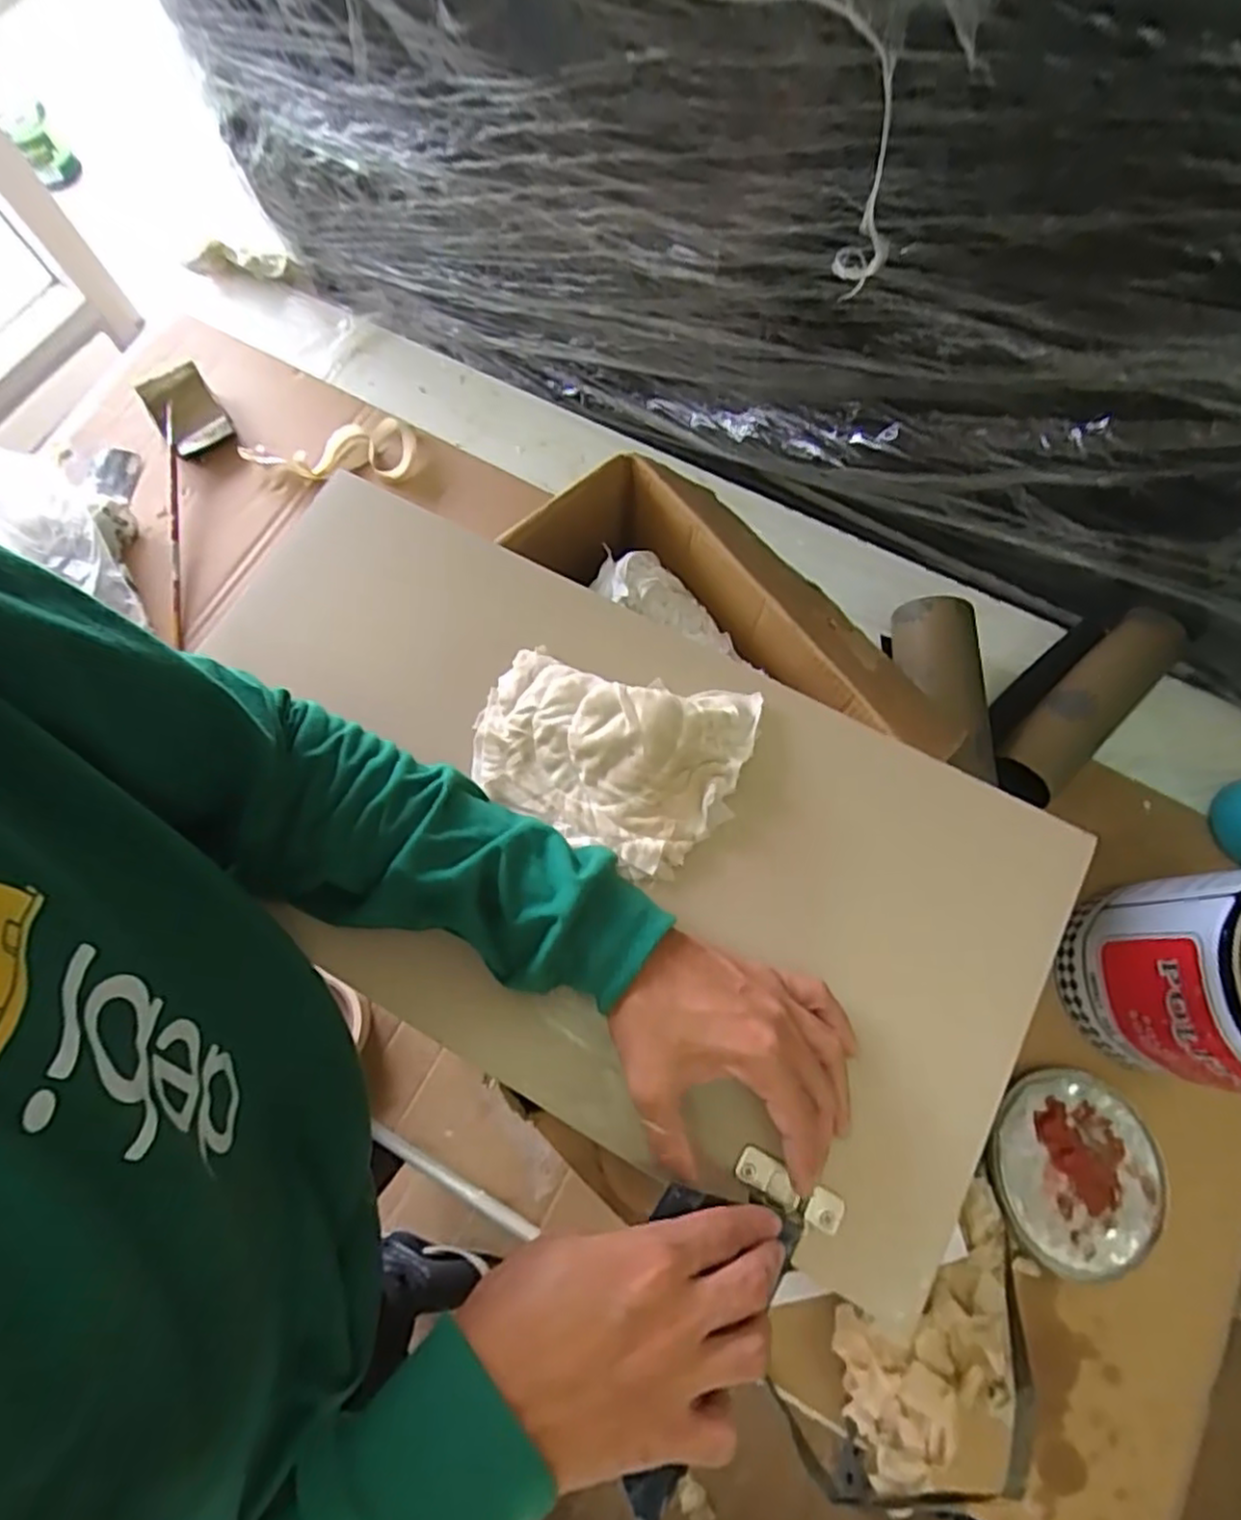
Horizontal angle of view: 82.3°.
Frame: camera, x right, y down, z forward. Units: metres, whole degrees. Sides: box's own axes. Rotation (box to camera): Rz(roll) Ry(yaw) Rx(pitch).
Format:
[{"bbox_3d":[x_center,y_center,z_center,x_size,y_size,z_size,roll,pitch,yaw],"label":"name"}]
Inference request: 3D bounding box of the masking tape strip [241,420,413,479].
[{"bbox_3d":[-0.324,-0.336,0.796,0.188,0.029,0.073,-13,75,-3],"label":"masking tape strip"}]

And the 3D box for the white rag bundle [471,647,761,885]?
[{"bbox_3d":[-0.010,-0.008,0.459,0.172,0.033,0.130,19,76,6],"label":"white rag bundle"}]

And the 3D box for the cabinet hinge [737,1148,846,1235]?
[{"bbox_3d":[0.094,0.245,0.405,0.061,0.017,0.024,30,77,9],"label":"cabinet hinge"}]

